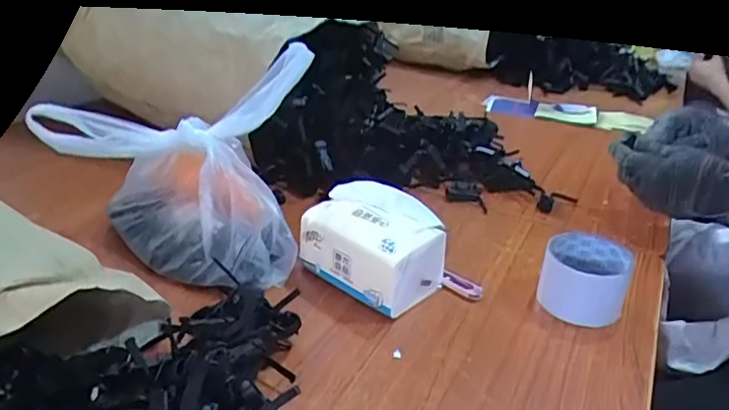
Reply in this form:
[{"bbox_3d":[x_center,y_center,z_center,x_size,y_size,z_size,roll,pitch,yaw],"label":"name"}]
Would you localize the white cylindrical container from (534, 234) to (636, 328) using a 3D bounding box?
[{"bbox_3d":[0.225,0.077,0.572,0.082,0.064,0.079,4,28,-2],"label":"white cylindrical container"}]

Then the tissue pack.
[{"bbox_3d":[0.013,0.038,0.593,0.134,0.085,0.105,26,34,34],"label":"tissue pack"}]

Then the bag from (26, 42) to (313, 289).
[{"bbox_3d":[-0.193,-0.037,0.580,0.249,0.200,0.139,4,28,-1],"label":"bag"}]

